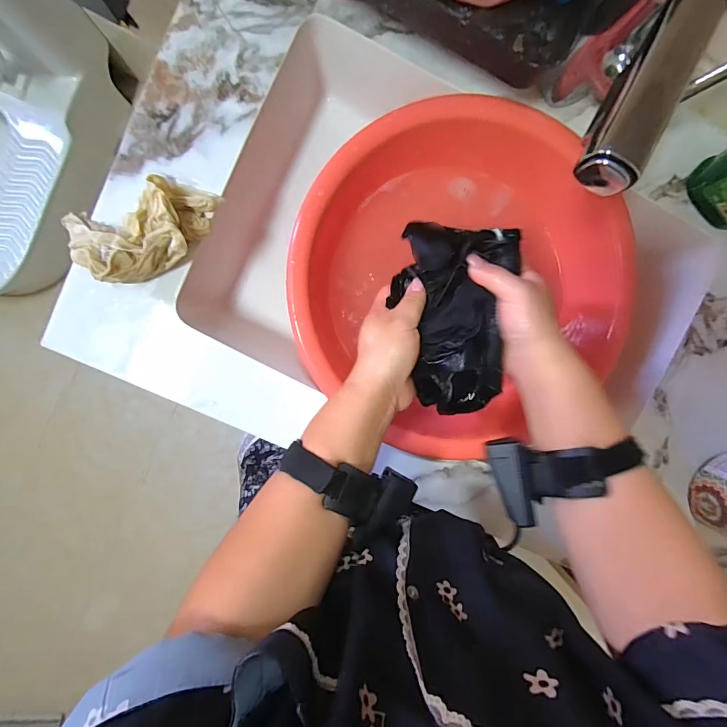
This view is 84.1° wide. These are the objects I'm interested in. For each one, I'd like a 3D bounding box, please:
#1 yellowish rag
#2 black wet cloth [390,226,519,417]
[{"bbox_3d":[-0.191,-0.121,0.357,0.124,0.052,0.073,-25,99,-2],"label":"yellowish rag"},{"bbox_3d":[0.087,-0.038,0.368,0.103,0.060,0.176,-6,98,-4],"label":"black wet cloth"}]

